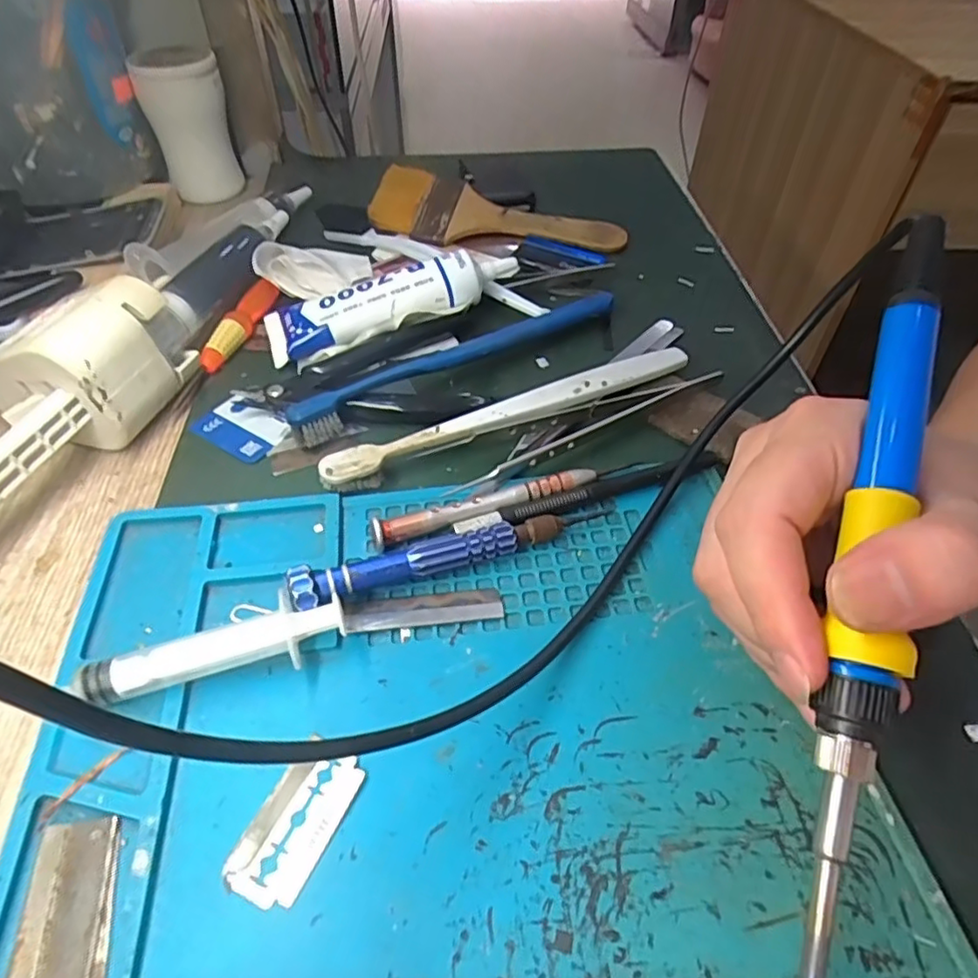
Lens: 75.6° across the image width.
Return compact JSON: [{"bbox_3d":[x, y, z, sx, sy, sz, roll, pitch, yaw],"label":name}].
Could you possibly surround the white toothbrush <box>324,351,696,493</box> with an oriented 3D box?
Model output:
[{"bbox_3d":[0.014,-0.033,0.286,0.182,0.011,0.017,-19,51,-17],"label":"white toothbrush"}]

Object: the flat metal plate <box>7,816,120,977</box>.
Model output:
[{"bbox_3d":[-0.110,0.109,0.163,0.021,0.004,0.042,-10,49,-10],"label":"flat metal plate"}]

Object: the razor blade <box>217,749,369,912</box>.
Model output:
[{"bbox_3d":[-0.054,0.093,0.178,0.022,0.004,0.042,20,51,16],"label":"razor blade"}]

